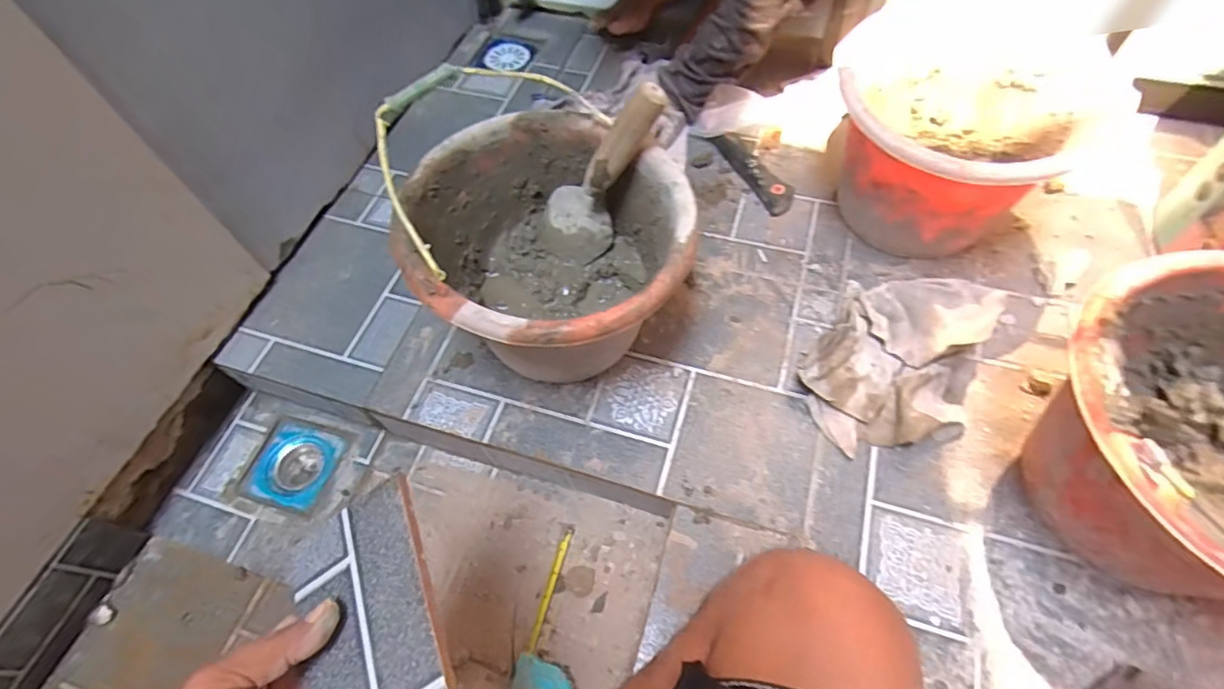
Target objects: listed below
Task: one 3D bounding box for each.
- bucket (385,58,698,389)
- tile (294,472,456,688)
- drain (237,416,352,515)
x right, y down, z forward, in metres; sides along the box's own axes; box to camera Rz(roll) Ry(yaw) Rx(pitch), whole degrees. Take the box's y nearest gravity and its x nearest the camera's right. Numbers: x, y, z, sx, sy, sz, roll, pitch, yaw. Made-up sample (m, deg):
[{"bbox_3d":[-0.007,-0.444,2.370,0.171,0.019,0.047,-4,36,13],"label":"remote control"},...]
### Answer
[{"bbox_3d":[-0.069,-0.094,0.612,0.267,0.237,0.314,-34,64,-15],"label":"bucket"},{"bbox_3d":[-0.143,0.185,0.340,0.098,0.006,0.195,-34,55,7],"label":"tile"},{"bbox_3d":[-0.402,0.161,0.744,0.107,0.038,0.106,14,62,11],"label":"drain"}]

